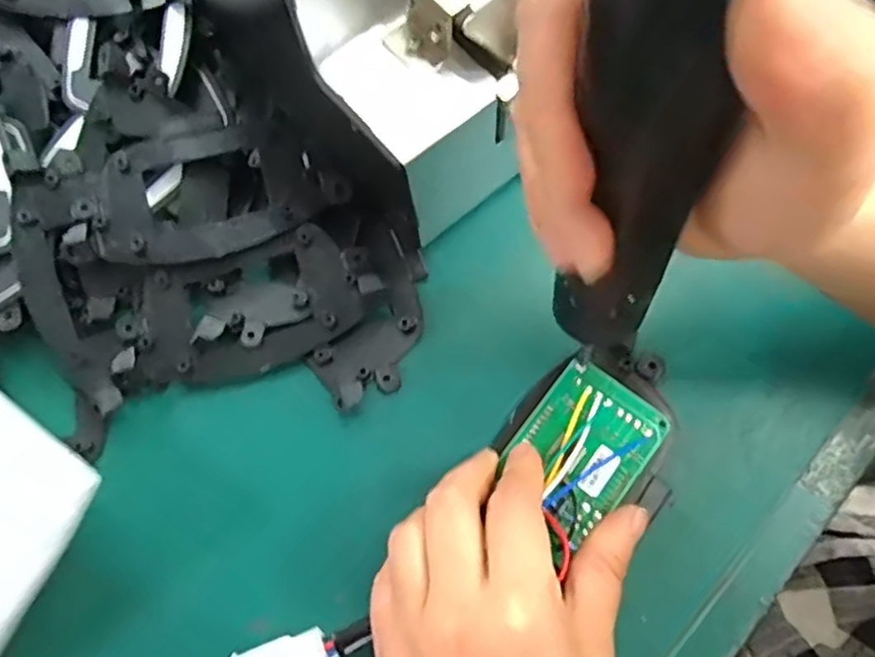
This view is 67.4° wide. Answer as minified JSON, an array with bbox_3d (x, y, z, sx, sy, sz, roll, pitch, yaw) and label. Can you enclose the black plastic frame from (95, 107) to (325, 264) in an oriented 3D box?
[{"bbox_3d":[-0.108,-0.065,0.306,0.101,0.011,0.068,-27,73,-4],"label":"black plastic frame"}]

